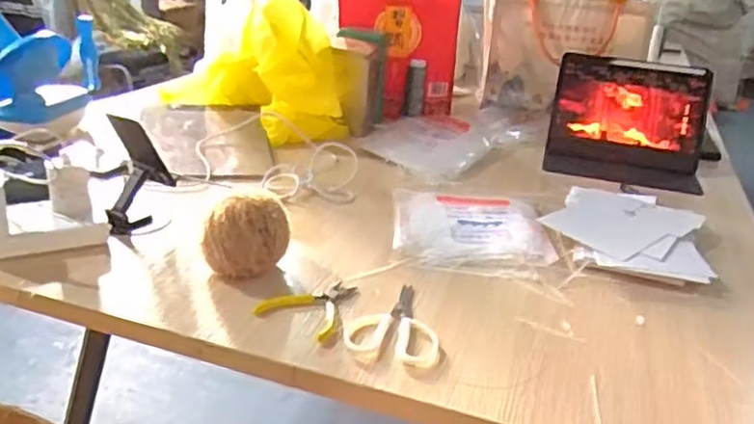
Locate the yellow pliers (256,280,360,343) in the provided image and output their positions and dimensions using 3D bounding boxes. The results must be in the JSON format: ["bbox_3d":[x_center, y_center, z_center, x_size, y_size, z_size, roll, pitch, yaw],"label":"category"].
[{"bbox_3d":[-0.062,0.099,0.725,0.094,0.007,0.105,20,29,29],"label":"yellow pliers"}]

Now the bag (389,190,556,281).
[{"bbox_3d":[0.127,0.022,0.913,0.203,0.023,0.208,5,25,2],"label":"bag"}]

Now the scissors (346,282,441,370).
[{"bbox_3d":[0.024,0.112,0.719,0.093,0.008,0.149,9,25,9],"label":"scissors"}]

